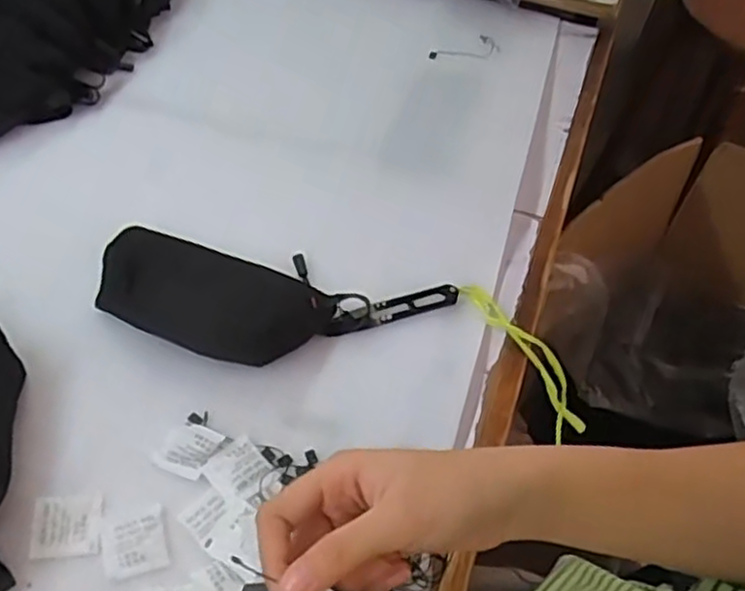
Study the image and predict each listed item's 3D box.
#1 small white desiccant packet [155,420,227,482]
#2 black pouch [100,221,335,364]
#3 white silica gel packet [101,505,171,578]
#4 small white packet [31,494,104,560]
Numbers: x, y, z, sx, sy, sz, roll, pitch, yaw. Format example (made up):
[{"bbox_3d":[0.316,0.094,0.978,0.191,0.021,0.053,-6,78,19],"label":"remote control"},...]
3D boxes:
[{"bbox_3d":[-0.128,0.105,0.503,0.036,0.006,0.037,23,54,12],"label":"small white desiccant packet"},{"bbox_3d":[-0.127,-0.001,0.575,0.182,0.022,0.107,14,53,6],"label":"black pouch"},{"bbox_3d":[-0.152,0.157,0.464,0.038,0.004,0.041,-12,55,-14],"label":"white silica gel packet"},{"bbox_3d":[-0.197,0.147,0.467,0.043,0.004,0.041,-2,53,-7],"label":"small white packet"}]

